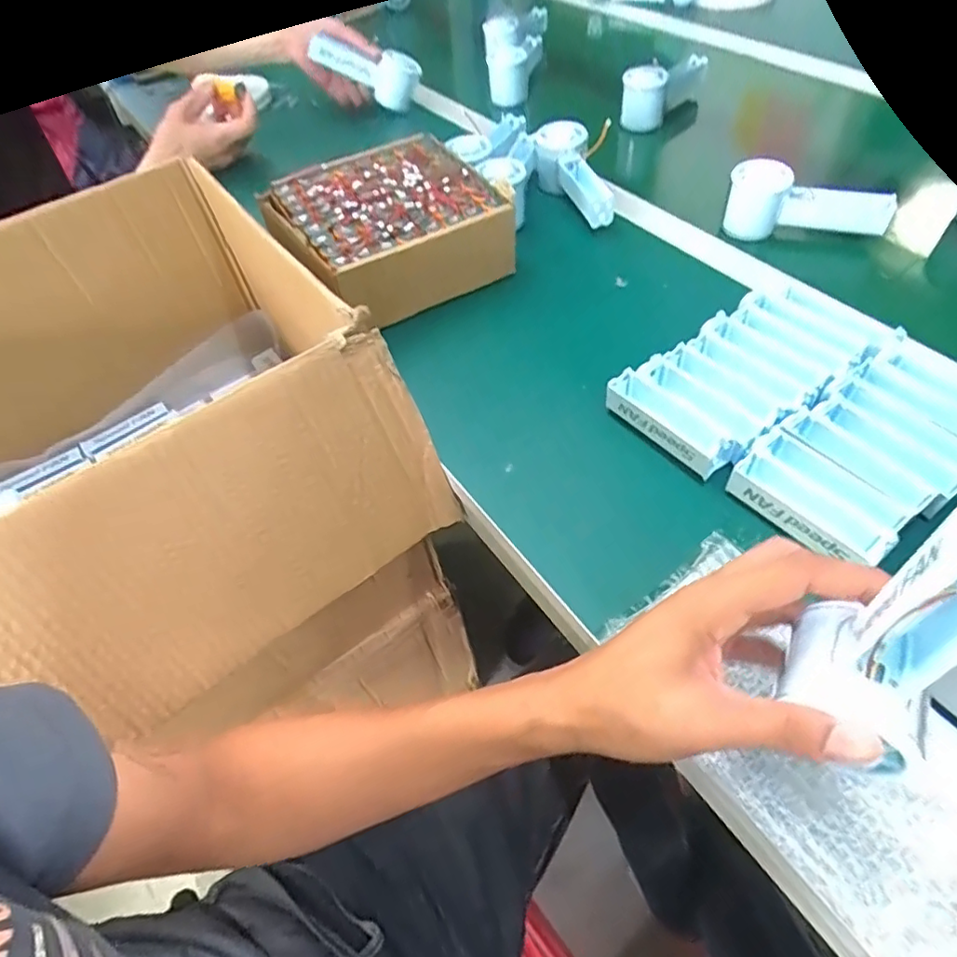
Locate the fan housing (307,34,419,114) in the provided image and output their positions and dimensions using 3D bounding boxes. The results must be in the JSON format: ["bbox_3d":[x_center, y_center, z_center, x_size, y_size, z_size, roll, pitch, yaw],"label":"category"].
[{"bbox_3d":[-0.139,-0.511,0.739,0.062,0.058,0.175,30,30,24],"label":"fan housing"}]

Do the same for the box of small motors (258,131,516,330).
[{"bbox_3d":[-0.093,-0.251,0.588,0.201,0.085,0.185,-28,56,-15],"label":"box of small motors"}]

